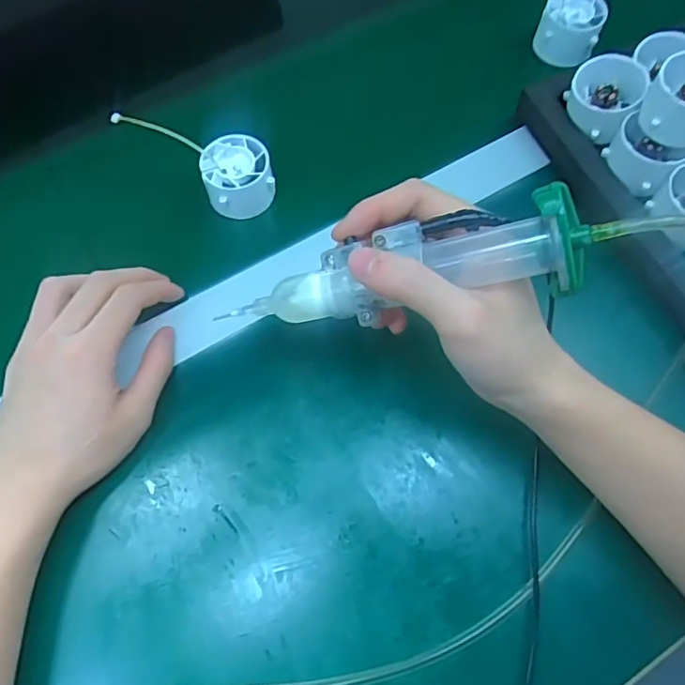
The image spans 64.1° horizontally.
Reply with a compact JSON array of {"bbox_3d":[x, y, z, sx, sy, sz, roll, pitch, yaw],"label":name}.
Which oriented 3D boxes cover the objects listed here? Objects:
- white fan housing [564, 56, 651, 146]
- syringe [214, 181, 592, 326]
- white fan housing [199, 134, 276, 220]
[{"bbox_3d":[0.193,-0.183,0.404,0.050,0.035,0.054,0,67,-1],"label":"white fan housing"},{"bbox_3d":[0.026,-0.035,0.271,0.172,0.030,0.041,-10,70,20],"label":"syringe"},{"bbox_3d":[-0.077,-0.123,0.408,0.049,0.028,0.052,-18,69,-8],"label":"white fan housing"}]

